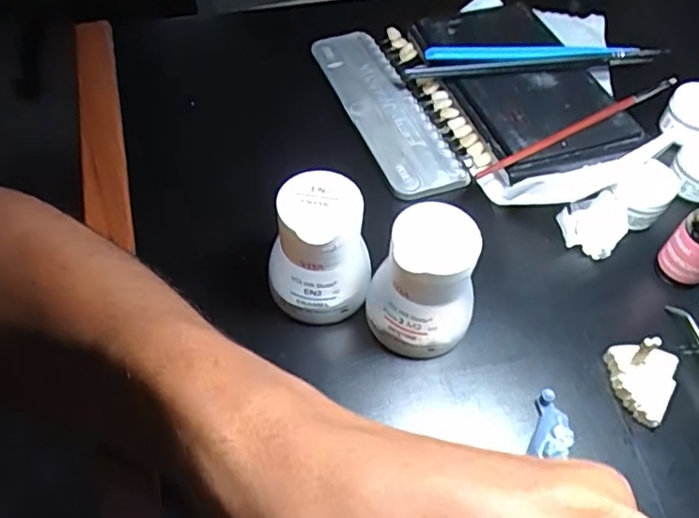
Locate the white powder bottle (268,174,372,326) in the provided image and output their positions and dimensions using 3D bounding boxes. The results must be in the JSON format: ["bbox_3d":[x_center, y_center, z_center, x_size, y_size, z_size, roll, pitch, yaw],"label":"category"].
[{"bbox_3d":[-0.014,-0.004,0.276,0.042,0.060,0.042,38,61,22],"label":"white powder bottle"}]

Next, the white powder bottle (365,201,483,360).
[{"bbox_3d":[0.034,0.010,0.269,0.049,0.064,0.042,19,56,11],"label":"white powder bottle"}]

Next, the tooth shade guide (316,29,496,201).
[{"bbox_3d":[0.030,-0.099,0.385,0.067,0.013,0.155,-15,57,-13],"label":"tooth shade guide"}]

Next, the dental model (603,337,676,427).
[{"bbox_3d":[0.133,0.053,0.269,0.031,0.026,0.033,1,55,-2],"label":"dental model"}]

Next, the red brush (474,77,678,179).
[{"bbox_3d":[0.139,-0.079,0.356,0.161,0.010,0.008,-28,60,-20],"label":"red brush"}]

